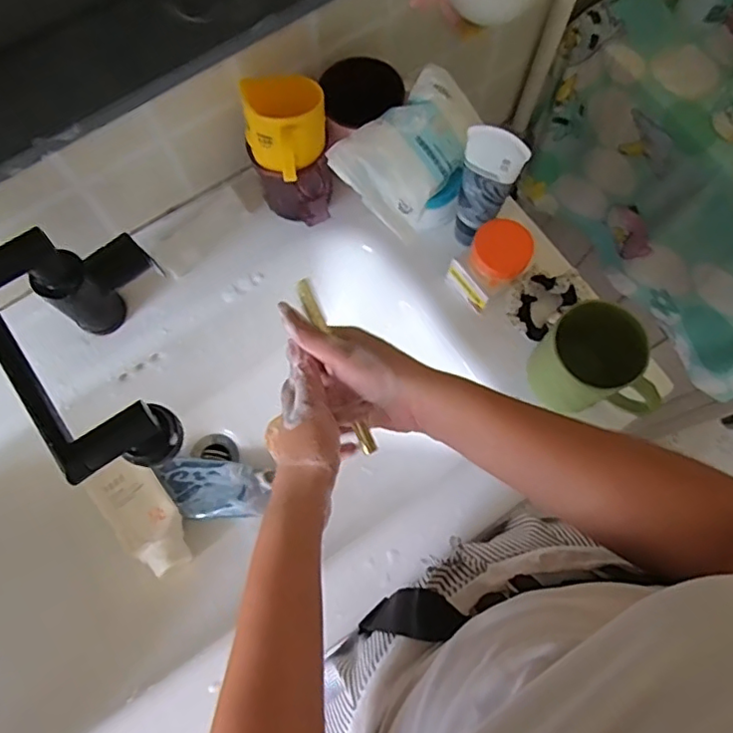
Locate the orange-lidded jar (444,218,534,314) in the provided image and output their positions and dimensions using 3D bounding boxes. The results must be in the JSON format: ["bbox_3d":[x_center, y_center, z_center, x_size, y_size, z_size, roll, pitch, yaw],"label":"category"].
[{"bbox_3d":[0.128,-0.102,0.600,0.063,0.087,0.057,-36,77,-10],"label":"orange-lidded jar"}]

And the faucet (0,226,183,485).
[{"bbox_3d":[-0.216,-0.010,0.512,0.131,0.168,0.222,-32,76,-9],"label":"faucet"}]

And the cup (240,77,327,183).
[{"bbox_3d":[-0.073,-0.217,0.540,0.072,0.062,0.078,-7,74,-2],"label":"cup"}]

